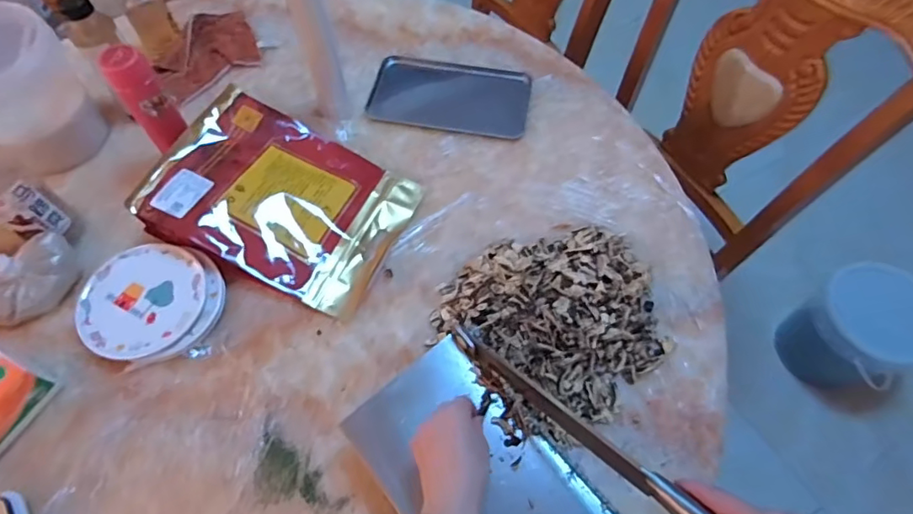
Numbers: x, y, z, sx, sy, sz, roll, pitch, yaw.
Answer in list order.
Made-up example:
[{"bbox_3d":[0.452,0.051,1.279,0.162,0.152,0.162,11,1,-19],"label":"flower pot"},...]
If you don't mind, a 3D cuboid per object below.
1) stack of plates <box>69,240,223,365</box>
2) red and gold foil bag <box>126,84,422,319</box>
[{"bbox_3d":[-0.404,0.058,0.696,0.186,0.021,0.153,5,63,1],"label":"stack of plates"},{"bbox_3d":[-0.244,-0.087,0.750,0.320,0.069,0.245,23,65,10],"label":"red and gold foil bag"}]

